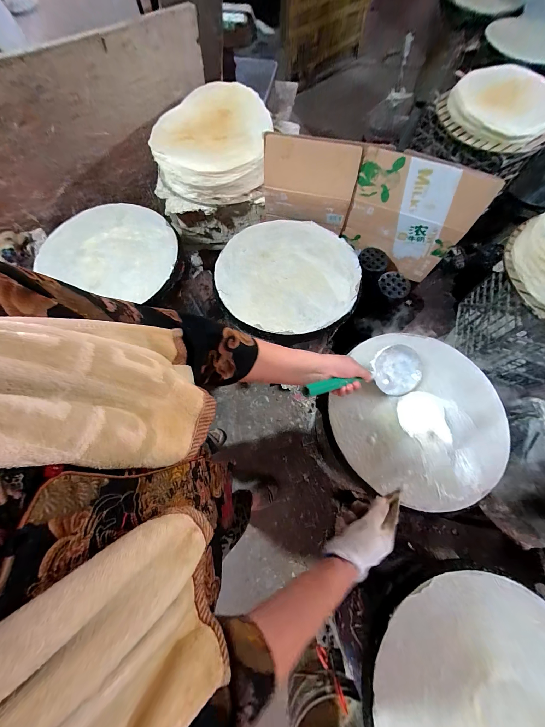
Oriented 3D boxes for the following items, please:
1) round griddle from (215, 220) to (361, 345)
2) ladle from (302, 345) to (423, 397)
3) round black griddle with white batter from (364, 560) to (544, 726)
[{"bbox_3d":[0.049,-0.260,0.746,0.403,0.049,0.452,-1,69,1],"label":"round griddle"},{"bbox_3d":[0.186,0.022,0.522,0.333,0.067,0.093,-5,65,-35],"label":"ladle"},{"bbox_3d":[0.352,0.565,0.423,0.380,0.029,0.381,-38,73,-12],"label":"round black griddle with white batter"}]

